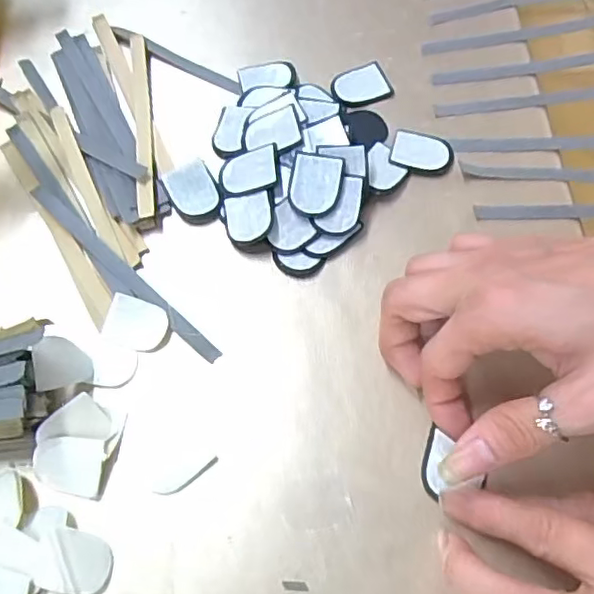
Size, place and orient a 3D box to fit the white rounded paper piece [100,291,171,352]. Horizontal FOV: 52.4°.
[{"bbox_3d":[-0.076,0.013,0.289,0.031,0.007,0.023,18,65,8],"label":"white rounded paper piece"}]

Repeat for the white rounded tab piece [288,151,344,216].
[{"bbox_3d":[0.009,-0.058,0.310,0.026,0.004,0.033,10,81,9],"label":"white rounded tab piece"}]

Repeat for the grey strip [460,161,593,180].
[{"bbox_3d":[0.154,-0.067,0.326,0.128,0.004,0.008,3,64,1],"label":"grey strip"}]

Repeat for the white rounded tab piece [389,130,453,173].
[{"bbox_3d":[0.069,-0.081,0.334,0.033,0.005,0.027,10,64,5],"label":"white rounded tab piece"}]

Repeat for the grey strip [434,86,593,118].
[{"bbox_3d":[0.144,-0.115,0.347,0.128,0.014,0.009,-4,64,-3],"label":"grey strip"}]

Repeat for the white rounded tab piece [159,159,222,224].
[{"bbox_3d":[-0.055,-0.055,0.322,0.025,0.012,0.031,-27,67,-13],"label":"white rounded tab piece"}]

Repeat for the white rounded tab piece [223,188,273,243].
[{"bbox_3d":[-0.025,-0.041,0.311,0.026,0.004,0.029,-16,60,18],"label":"white rounded tab piece"}]

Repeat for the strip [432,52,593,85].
[{"bbox_3d":[0.147,-0.140,0.360,0.130,0.016,0.008,-4,64,-2],"label":"strip"}]

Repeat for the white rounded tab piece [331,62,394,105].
[{"bbox_3d":[0.038,-0.126,0.357,0.034,0.004,0.028,-14,65,-7],"label":"white rounded tab piece"}]

